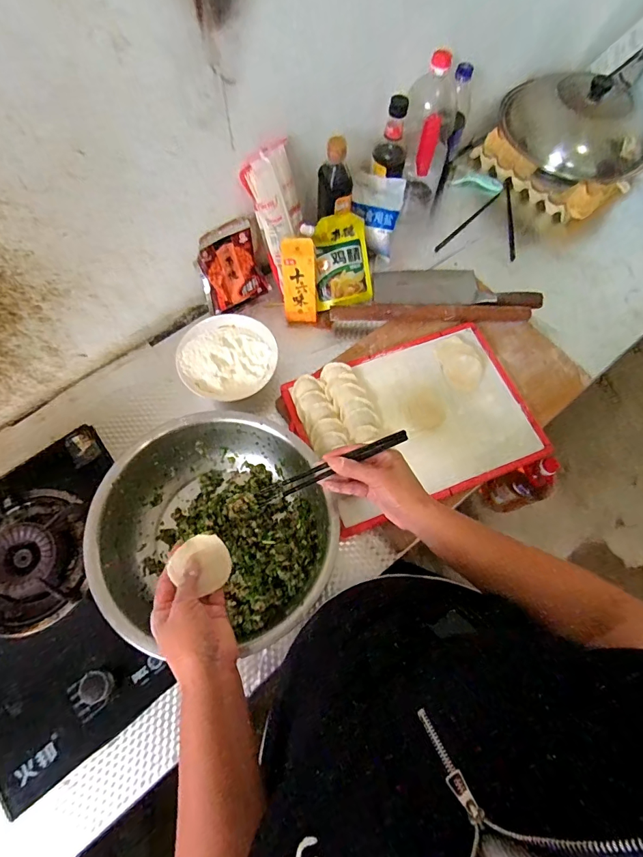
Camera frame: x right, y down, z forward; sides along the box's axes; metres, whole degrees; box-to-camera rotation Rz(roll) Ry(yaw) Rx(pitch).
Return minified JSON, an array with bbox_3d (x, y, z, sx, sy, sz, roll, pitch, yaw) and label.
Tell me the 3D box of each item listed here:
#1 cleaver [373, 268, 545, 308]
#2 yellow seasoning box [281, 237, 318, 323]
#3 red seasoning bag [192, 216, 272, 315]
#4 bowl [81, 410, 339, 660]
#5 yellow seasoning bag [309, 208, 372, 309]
[{"bbox_3d":[0.264,-0.279,0.836,0.321,0.027,0.109,11,68,16],"label":"cleaver"},{"bbox_3d":[-0.038,-0.268,0.766,0.060,0.152,0.020,-7,39,-5],"label":"yellow seasoning box"},{"bbox_3d":[-0.169,-0.300,0.776,0.120,0.150,0.023,-36,56,-18],"label":"red seasoning bag"},{"bbox_3d":[-0.146,0.137,0.622,0.325,0.099,0.306,1,68,-2],"label":"bowl"},{"bbox_3d":[0.036,-0.313,0.790,0.120,0.040,0.157,-13,106,-9],"label":"yellow seasoning bag"}]

